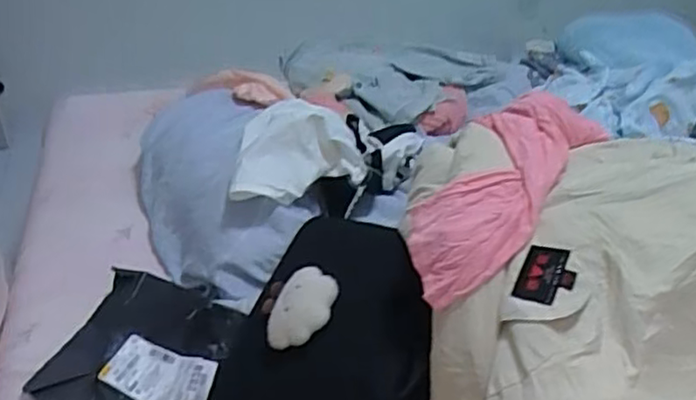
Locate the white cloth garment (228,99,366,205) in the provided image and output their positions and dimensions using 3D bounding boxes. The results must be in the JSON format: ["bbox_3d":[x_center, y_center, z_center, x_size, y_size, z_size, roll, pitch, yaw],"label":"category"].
[{"bbox_3d":[-0.080,-0.078,1.021,0.201,0.084,0.178,-4,36,-12],"label":"white cloth garment"}]

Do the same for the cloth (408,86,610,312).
[{"bbox_3d":[0.182,-0.020,0.794,0.126,0.059,0.346,24,53,25],"label":"cloth"}]

